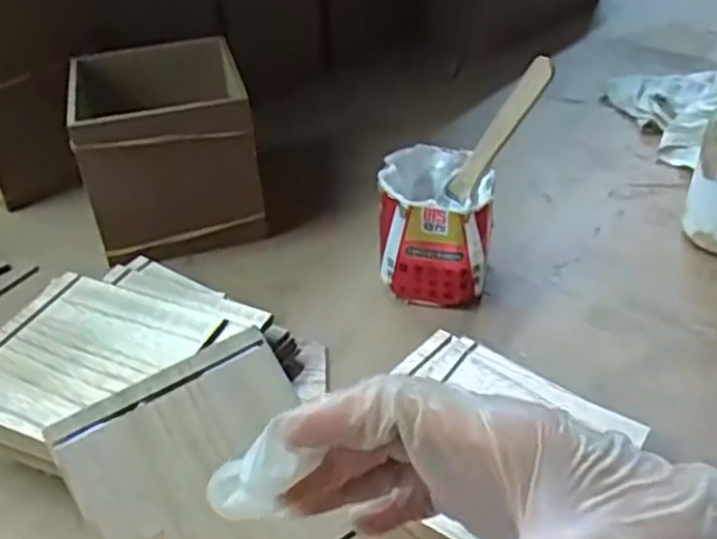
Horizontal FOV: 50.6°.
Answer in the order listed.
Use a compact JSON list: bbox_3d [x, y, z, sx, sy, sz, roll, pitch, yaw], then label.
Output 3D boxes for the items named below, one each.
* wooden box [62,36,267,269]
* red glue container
[{"bbox_3d":[-0.131,-0.083,0.528,0.110,0.110,0.107,-11,39,-11],"label":"wooden box"},{"bbox_3d":[0.048,-0.026,0.475,0.066,0.078,0.068,4,38,8],"label":"red glue container"}]

